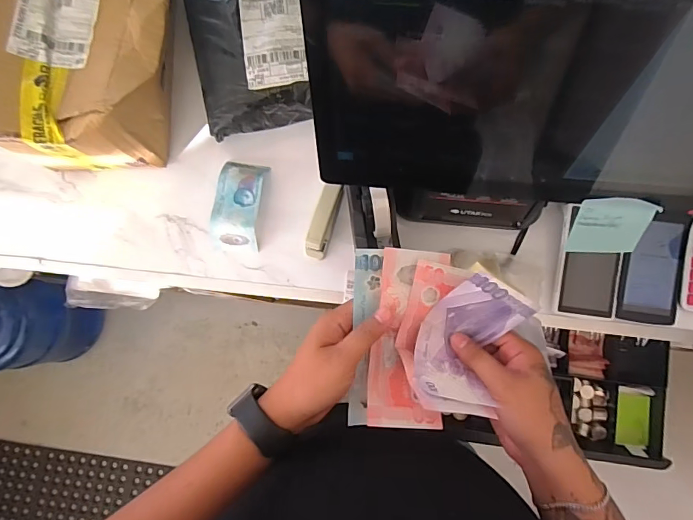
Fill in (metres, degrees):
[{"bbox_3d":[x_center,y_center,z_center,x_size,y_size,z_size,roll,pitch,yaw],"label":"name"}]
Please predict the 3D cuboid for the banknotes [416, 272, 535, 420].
[{"bbox_3d":[0.100,0.072,0.370,0.072,0.055,0.109,26,84,5],"label":"banknotes"}]

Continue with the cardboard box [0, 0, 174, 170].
[{"bbox_3d":[-0.350,-0.300,0.596,0.226,0.152,0.326,0,82,2],"label":"cardboard box"}]

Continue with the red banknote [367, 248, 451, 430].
[{"bbox_3d":[0.055,0.068,0.386,0.064,0.023,0.152,4,88,3],"label":"red banknote"}]

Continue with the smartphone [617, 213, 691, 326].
[{"bbox_3d":[0.422,0.012,0.599,0.088,0.011,0.147,6,94,-2],"label":"smartphone"}]

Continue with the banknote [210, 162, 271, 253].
[{"bbox_3d":[-0.159,-0.082,0.644,0.068,0.034,0.129,6,82,3],"label":"banknote"}]

